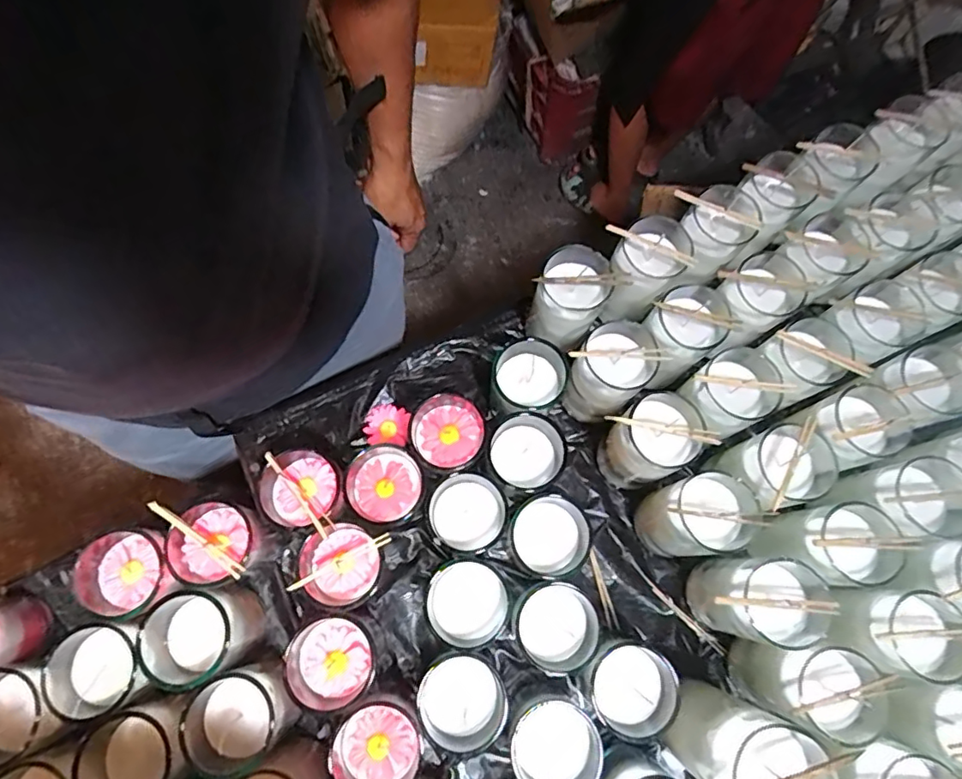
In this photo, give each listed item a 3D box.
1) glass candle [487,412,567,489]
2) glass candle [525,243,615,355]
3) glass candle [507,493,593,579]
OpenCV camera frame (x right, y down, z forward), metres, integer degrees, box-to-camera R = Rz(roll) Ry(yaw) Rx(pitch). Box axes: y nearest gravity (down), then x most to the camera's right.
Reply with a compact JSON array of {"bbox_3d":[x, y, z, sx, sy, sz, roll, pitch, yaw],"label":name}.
[{"bbox_3d":[0.040,0.065,0.534,0.066,0.094,0.066,0,73,-1],"label":"glass candle"},{"bbox_3d":[0.085,-0.082,0.555,0.067,0.107,0.083,26,74,6],"label":"glass candle"},{"bbox_3d":[0.062,0.138,0.523,0.064,0.080,0.070,0,73,-1],"label":"glass candle"}]

